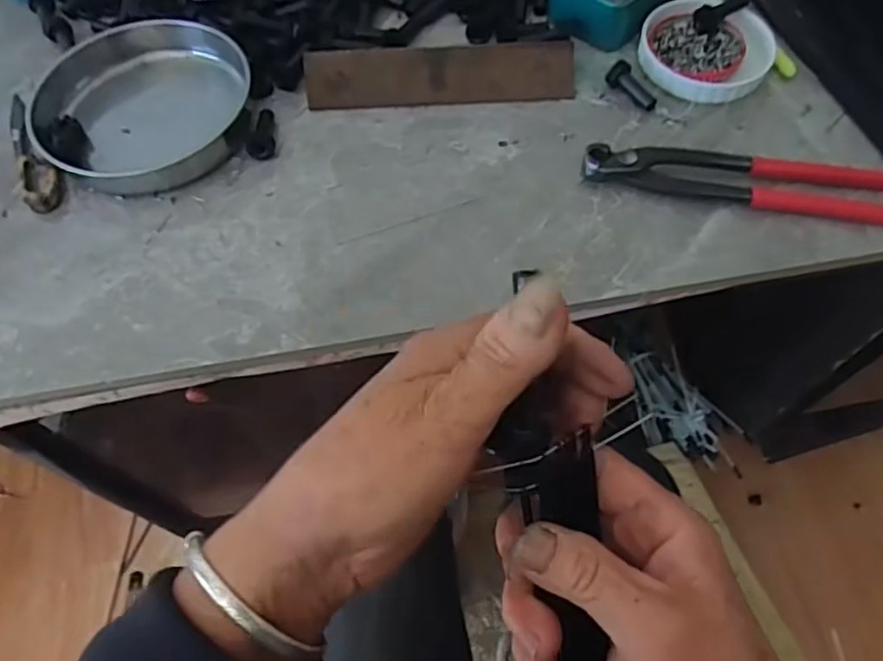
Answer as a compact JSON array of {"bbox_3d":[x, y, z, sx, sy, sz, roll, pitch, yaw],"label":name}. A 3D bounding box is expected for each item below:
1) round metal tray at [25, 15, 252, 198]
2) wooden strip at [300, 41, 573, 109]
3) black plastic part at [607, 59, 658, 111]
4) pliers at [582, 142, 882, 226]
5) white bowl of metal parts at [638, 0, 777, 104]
[{"bbox_3d":[-0.196,-0.151,0.420,0.130,0.034,0.128,-1,62,2],"label":"round metal tray"},{"bbox_3d":[-0.001,-0.173,0.430,0.178,0.037,0.005,-2,24,0],"label":"wooden strip"},{"bbox_3d":[0.130,-0.166,0.433,0.016,0.012,0.041,-36,78,-16],"label":"black plastic part"},{"bbox_3d":[0.186,-0.095,0.388,0.193,0.015,0.045,9,62,7],"label":"pliers"},{"bbox_3d":[0.183,-0.195,0.443,0.088,0.019,0.083,-1,62,2],"label":"white bowl of metal parts"}]

